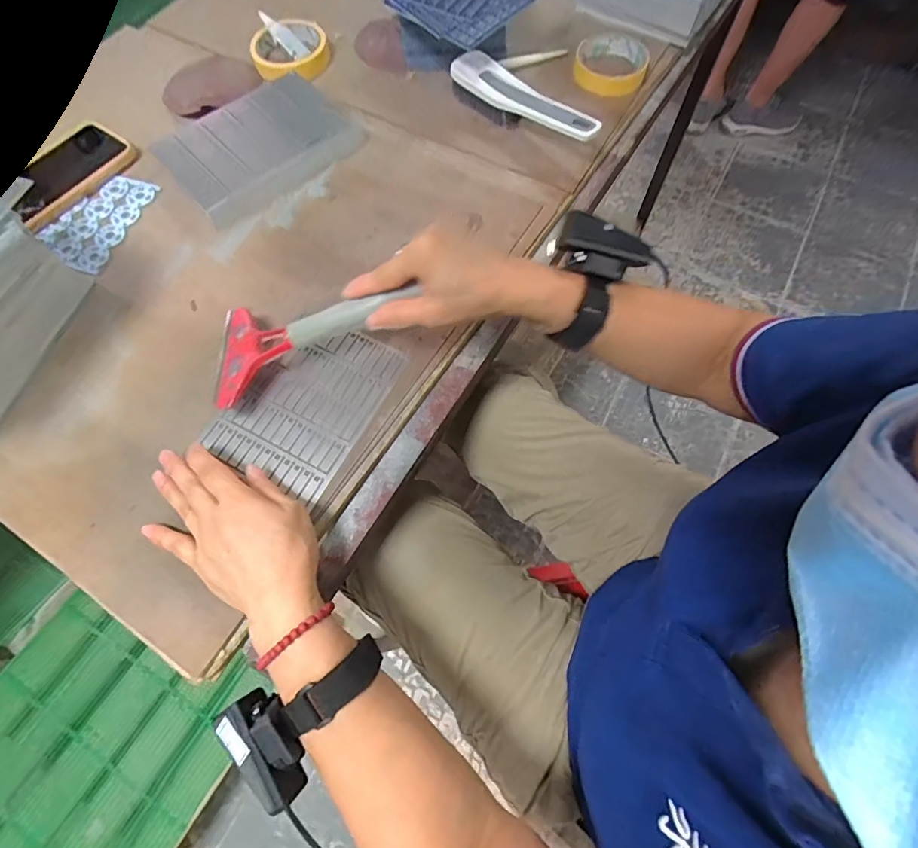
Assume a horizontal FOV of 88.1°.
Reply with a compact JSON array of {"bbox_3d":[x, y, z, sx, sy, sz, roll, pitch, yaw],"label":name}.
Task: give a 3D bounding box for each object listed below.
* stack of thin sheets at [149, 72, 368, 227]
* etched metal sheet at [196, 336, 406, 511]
[{"bbox_3d":[-0.222,-0.318,0.524,0.197,0.028,0.150,-40,73,-14],"label":"stack of thin sheets"},{"bbox_3d":[-0.133,-0.022,0.418,0.115,0.004,0.151,25,70,11],"label":"etched metal sheet"}]

